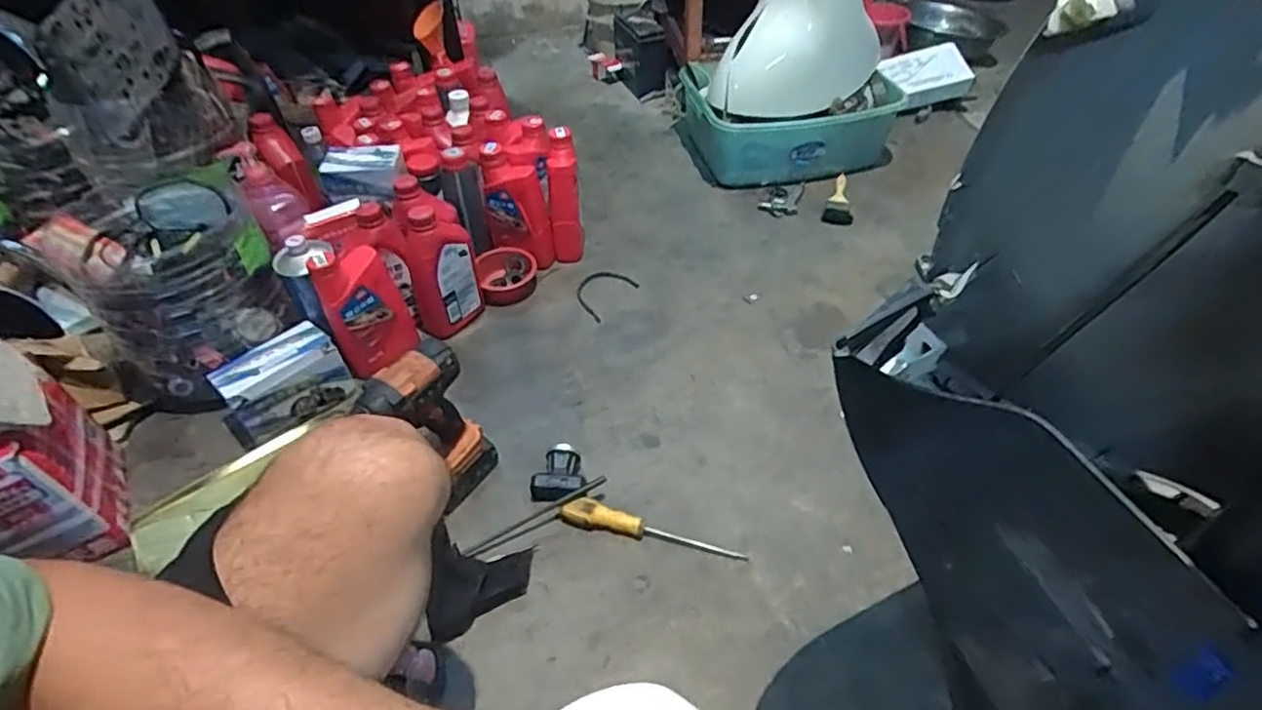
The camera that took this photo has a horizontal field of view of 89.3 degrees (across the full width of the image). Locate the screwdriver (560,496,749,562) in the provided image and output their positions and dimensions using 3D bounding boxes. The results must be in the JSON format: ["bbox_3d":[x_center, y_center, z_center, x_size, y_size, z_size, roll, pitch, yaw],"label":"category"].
[{"bbox_3d":[0.028,0.226,0.832,0.241,0.026,0.032,8,46,9],"label":"screwdriver"}]

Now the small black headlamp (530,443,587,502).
[{"bbox_3d":[-0.102,0.169,0.906,0.074,0.043,0.074,3,46,3],"label":"small black headlamp"}]

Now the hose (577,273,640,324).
[{"bbox_3d":[-0.056,-0.120,1.187,0.090,0.012,0.135,26,51,24],"label":"hose"}]

